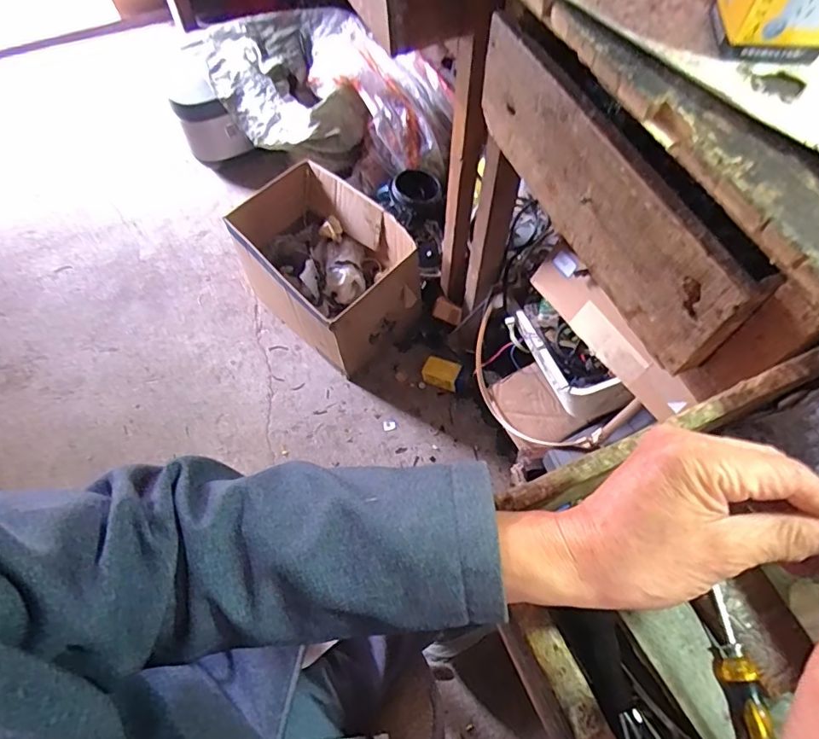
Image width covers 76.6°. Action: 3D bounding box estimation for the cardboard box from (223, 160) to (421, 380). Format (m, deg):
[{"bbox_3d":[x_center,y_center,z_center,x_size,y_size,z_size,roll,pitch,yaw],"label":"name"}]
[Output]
[{"bbox_3d":[-0.193,-0.240,1.182,0.286,0.247,0.421,-34,69,-15],"label":"cardboard box"}]

